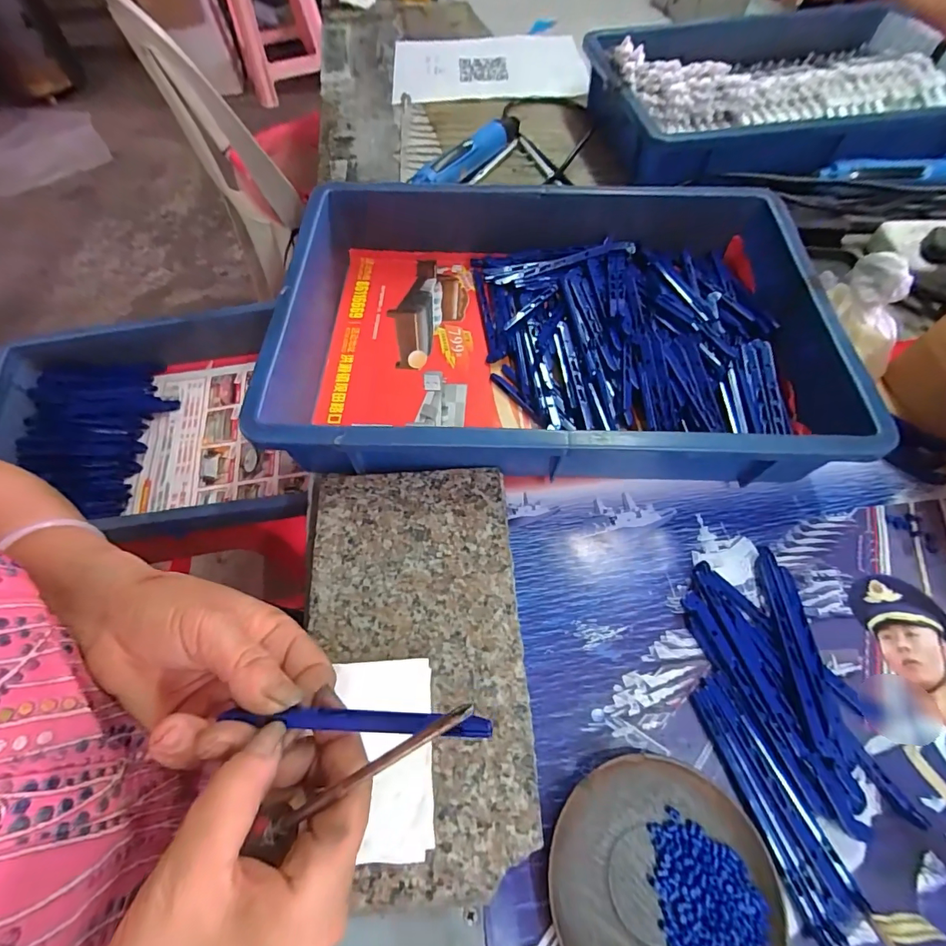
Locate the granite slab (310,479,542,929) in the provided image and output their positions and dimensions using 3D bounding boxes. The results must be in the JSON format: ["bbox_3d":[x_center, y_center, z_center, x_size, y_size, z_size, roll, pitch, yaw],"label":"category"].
[{"bbox_3d":[-0.037,0.111,0.287,0.133,0.023,0.241,-3,62,-3],"label":"granite slab"}]

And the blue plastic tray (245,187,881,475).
[{"bbox_3d":[0.061,-0.124,0.382,0.413,0.077,0.283,1,62,0],"label":"blue plastic tray"}]

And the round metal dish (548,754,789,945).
[{"bbox_3d":[0.099,0.217,0.235,0.112,0.017,0.112,0,62,-1],"label":"round metal dish"}]

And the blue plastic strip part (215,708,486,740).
[{"bbox_3d":[-0.048,0.103,0.185,0.113,0.008,0.008,-5,61,13],"label":"blue plastic strip part"}]

